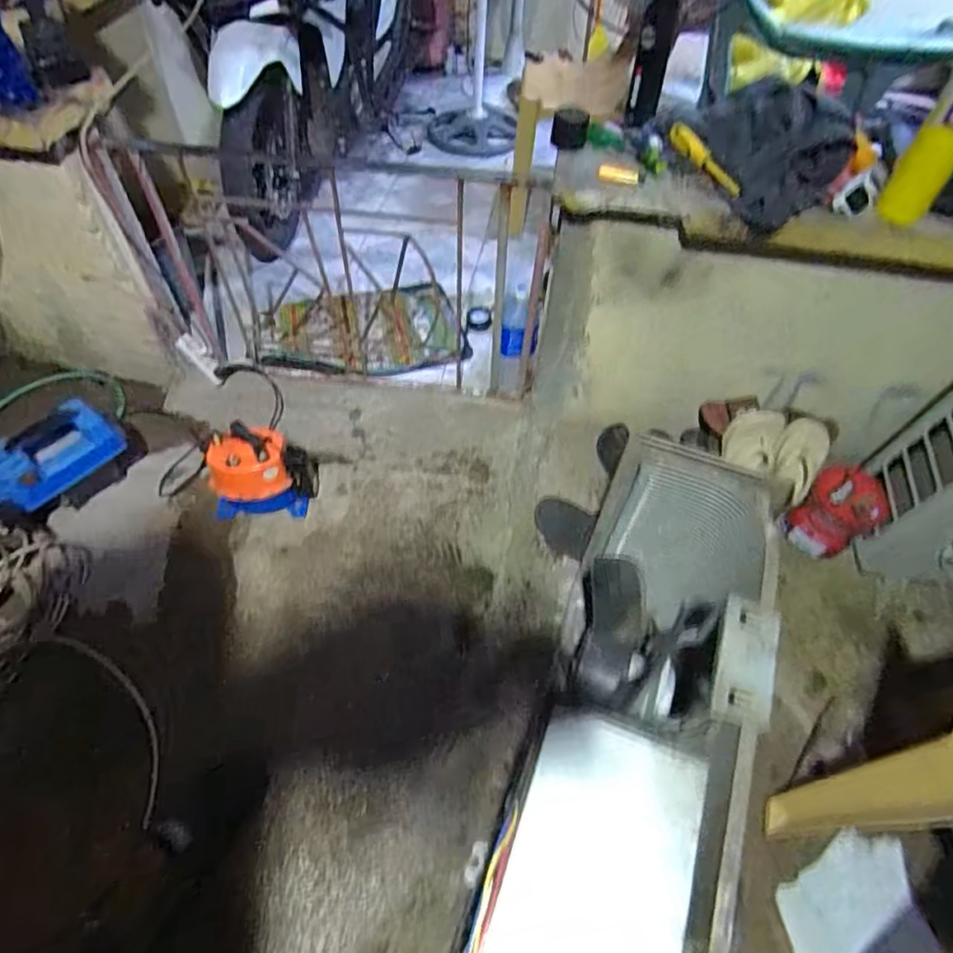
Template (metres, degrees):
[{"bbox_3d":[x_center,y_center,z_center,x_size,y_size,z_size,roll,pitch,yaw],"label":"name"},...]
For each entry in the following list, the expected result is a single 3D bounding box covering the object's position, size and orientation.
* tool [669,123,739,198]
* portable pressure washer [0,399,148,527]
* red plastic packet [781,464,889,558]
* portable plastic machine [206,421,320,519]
[{"bbox_3d":[0.387,-0.536,0.981,0.034,0.024,0.177,-28,74,-21],"label":"tool"},{"bbox_3d":[-0.953,-0.022,1.312,0.347,0.173,0.150,-35,63,-24],"label":"portable pressure washer"},{"bbox_3d":[0.773,0.085,1.254,0.149,0.174,0.136,39,61,23],"label":"red plastic packet"},{"bbox_3d":[-0.491,-0.017,1.320,0.212,0.194,0.151,-4,54,-6],"label":"portable plastic machine"}]

